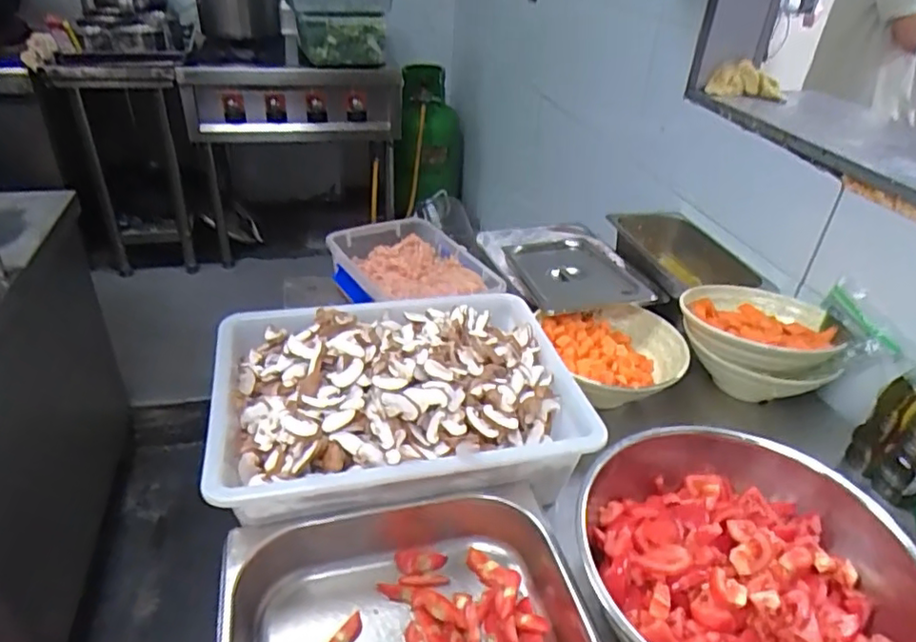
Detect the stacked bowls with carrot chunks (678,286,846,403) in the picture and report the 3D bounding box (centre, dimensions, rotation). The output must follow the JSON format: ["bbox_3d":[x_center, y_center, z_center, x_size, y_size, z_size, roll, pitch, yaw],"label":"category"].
[{"bbox_3d":[0.449,0.040,0.948,0.213,0.125,0.211,15,35,16],"label":"stacked bowls with carrot chunks"}]

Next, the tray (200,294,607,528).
[{"bbox_3d":[-0.073,0.066,0.772,0.430,0.101,0.349,-3,34,-11],"label":"tray"}]

